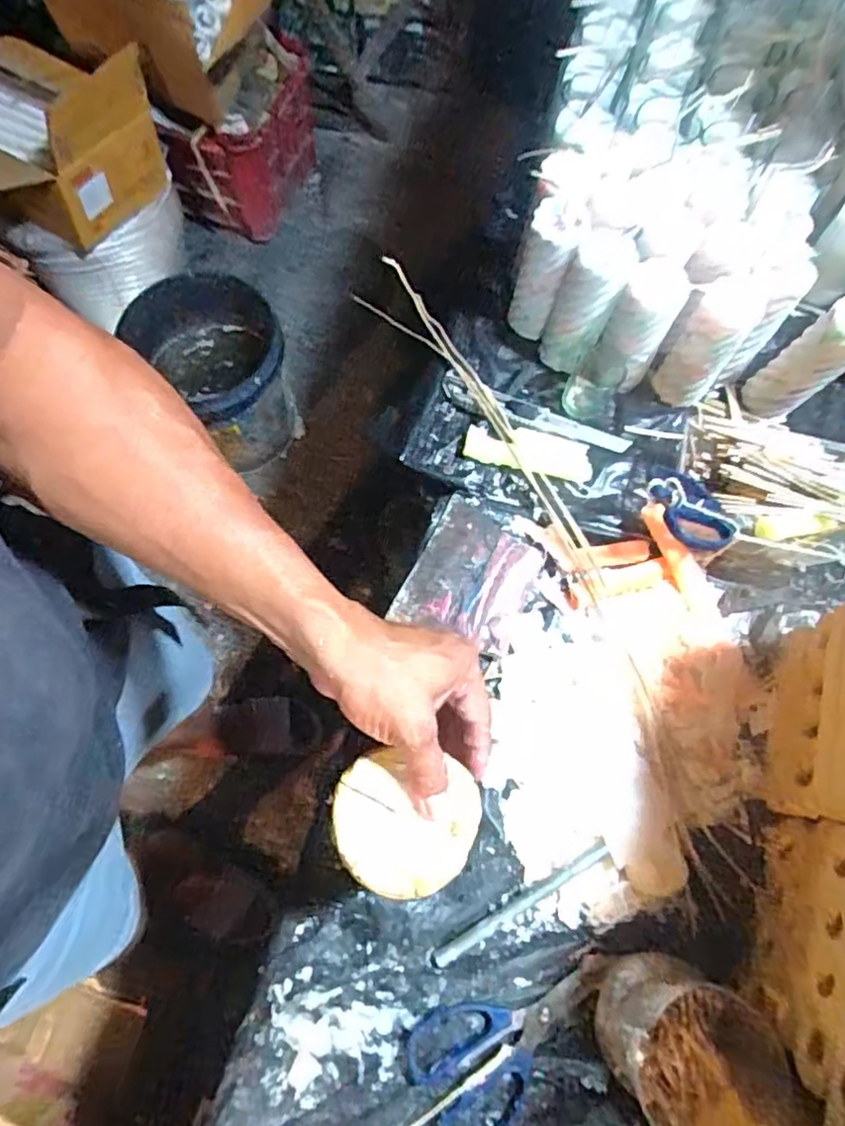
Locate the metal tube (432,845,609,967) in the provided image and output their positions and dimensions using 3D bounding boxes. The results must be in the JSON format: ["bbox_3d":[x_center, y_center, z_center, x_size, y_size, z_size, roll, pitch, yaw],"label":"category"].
[{"bbox_3d":[0.077,0.267,0.493,0.158,0.014,0.010,-28,75,-11],"label":"metal tube"}]

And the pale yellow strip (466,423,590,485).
[{"bbox_3d":[0.105,-0.113,0.625,0.125,0.010,0.042,14,72,3],"label":"pale yellow strip"}]

